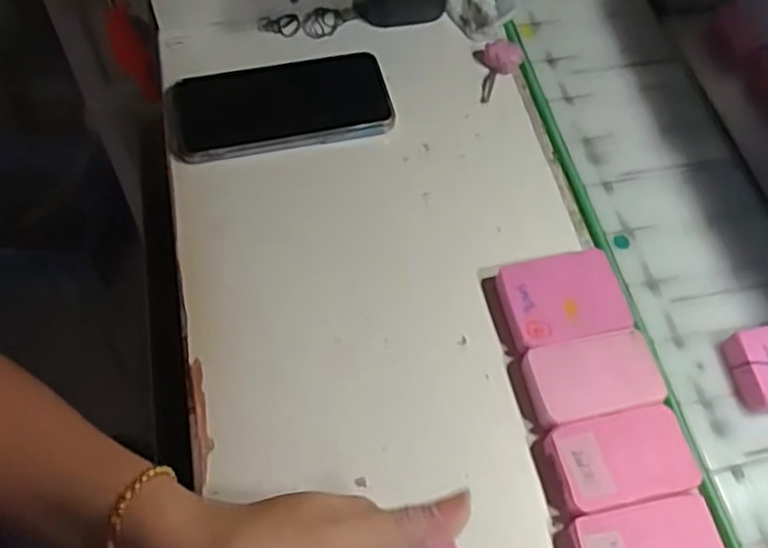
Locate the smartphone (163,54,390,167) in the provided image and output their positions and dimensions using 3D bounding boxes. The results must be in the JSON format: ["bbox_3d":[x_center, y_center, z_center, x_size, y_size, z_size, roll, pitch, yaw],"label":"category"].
[{"bbox_3d":[-0.074,-0.118,0.483,0.152,0.012,0.077,-11,62,-9],"label":"smartphone"}]

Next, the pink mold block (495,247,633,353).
[{"bbox_3d":[0.104,0.015,0.412,0.070,0.015,0.056,-11,63,-7],"label":"pink mold block"}]

